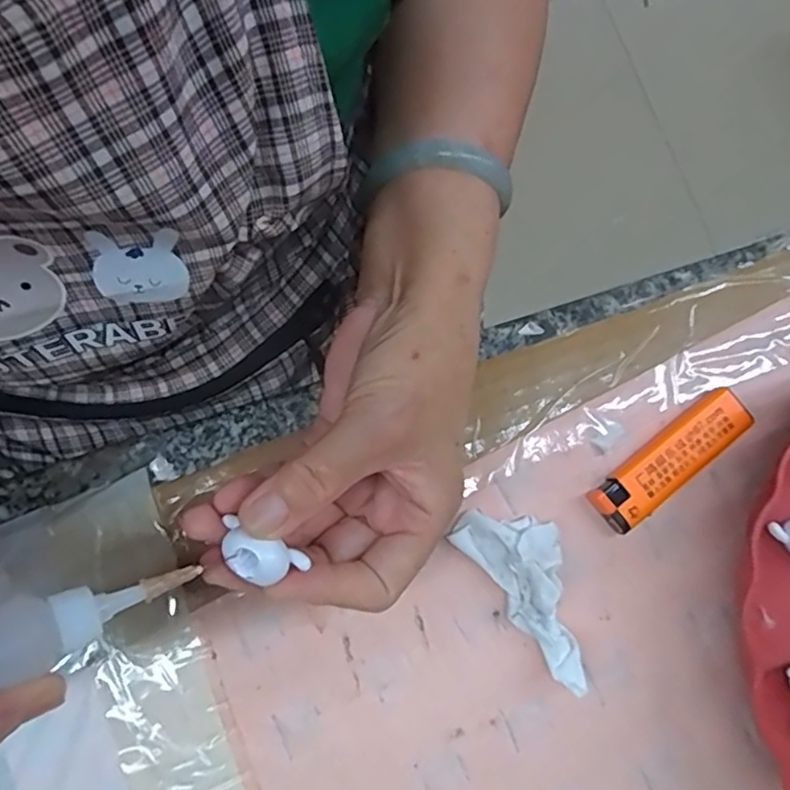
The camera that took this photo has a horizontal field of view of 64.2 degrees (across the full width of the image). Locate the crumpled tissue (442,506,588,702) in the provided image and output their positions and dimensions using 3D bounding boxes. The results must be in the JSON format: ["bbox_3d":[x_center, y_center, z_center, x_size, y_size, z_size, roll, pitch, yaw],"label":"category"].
[{"bbox_3d":[0.061,0.081,0.271,0.037,0.019,0.080,-36,84,-6],"label":"crumpled tissue"}]

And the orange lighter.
[{"bbox_3d":[0.124,0.029,0.285,0.079,0.016,0.023,-37,84,-6],"label":"orange lighter"}]

